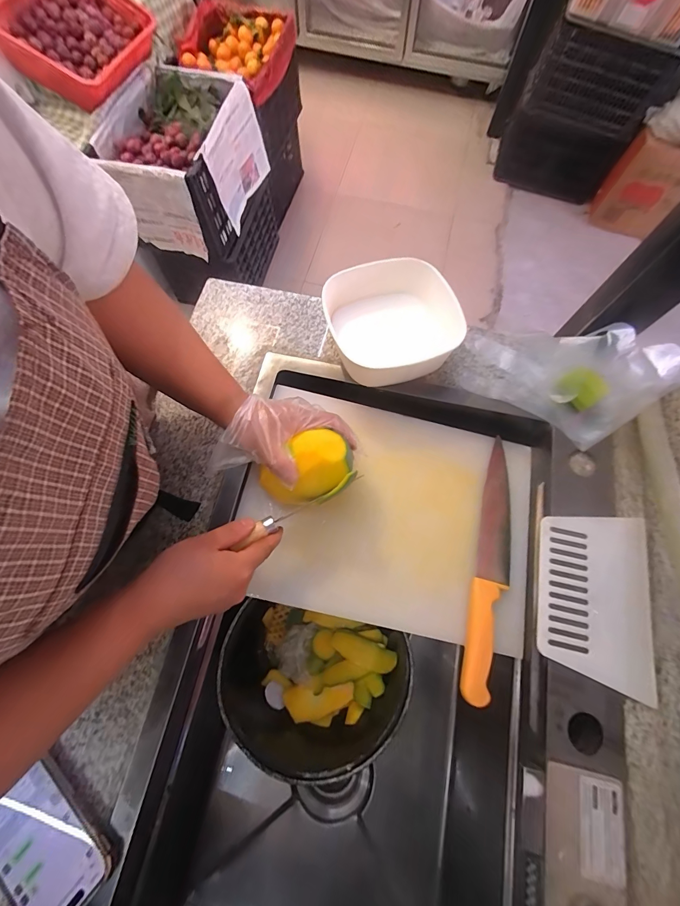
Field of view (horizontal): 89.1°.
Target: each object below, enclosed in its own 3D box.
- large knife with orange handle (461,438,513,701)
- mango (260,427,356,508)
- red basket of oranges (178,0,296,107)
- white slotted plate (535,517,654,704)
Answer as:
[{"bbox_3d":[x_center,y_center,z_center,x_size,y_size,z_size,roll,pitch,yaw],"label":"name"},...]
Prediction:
[{"bbox_3d":[0.189,0.127,0.426,0.042,0.030,0.310,17,72,5],"label":"large knife with orange handle"},{"bbox_3d":[-0.034,0.024,0.375,0.093,0.072,0.071,-33,75,-11],"label":"mango"},{"bbox_3d":[-0.379,-1.492,1.276,0.363,0.124,0.432,15,71,4],"label":"red basket of oranges"},{"bbox_3d":[0.278,0.155,0.379,0.113,0.010,0.172,13,71,4],"label":"white slotted plate"}]

